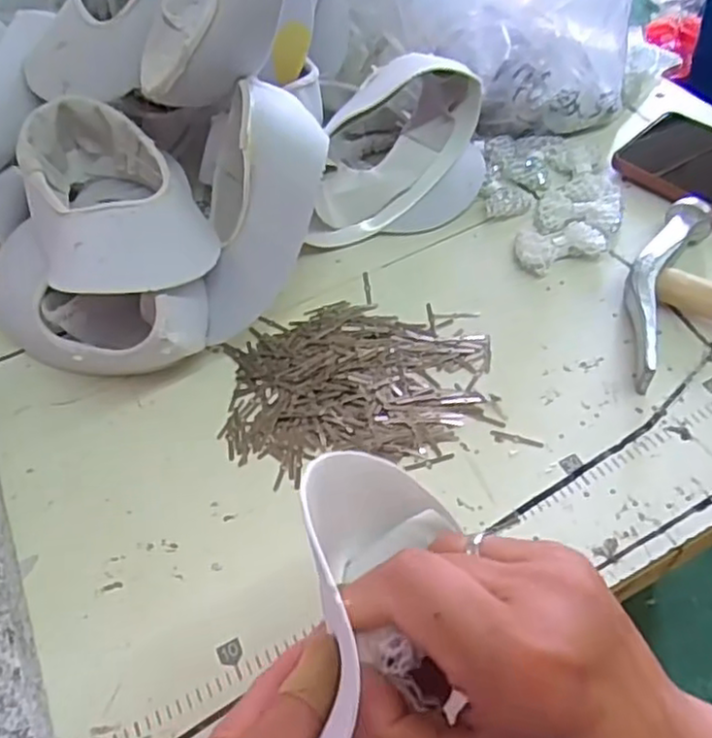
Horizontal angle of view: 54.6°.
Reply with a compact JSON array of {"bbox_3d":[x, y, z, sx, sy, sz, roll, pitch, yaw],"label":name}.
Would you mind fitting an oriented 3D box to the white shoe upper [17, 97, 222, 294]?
[{"bbox_3d":[-0.146,-0.100,0.413,0.097,0.055,0.151,-22,53,-12],"label":"white shoe upper"}]

